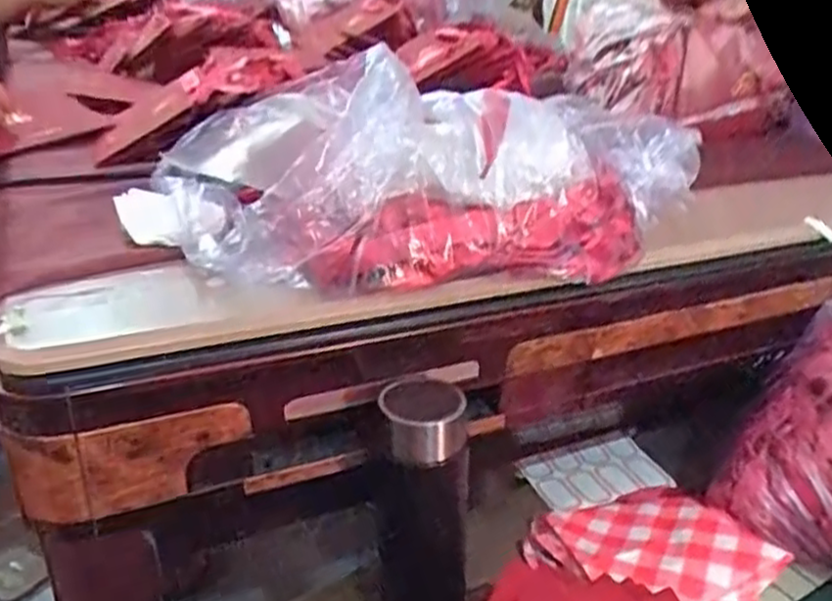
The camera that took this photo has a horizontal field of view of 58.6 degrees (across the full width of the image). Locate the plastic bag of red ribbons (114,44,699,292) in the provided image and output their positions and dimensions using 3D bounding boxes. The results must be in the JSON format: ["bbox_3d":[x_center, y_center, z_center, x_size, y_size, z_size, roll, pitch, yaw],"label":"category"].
[{"bbox_3d":[-0.003,-0.093,0.537,0.381,0.116,0.160,-6,28,-18],"label":"plastic bag of red ribbons"}]

